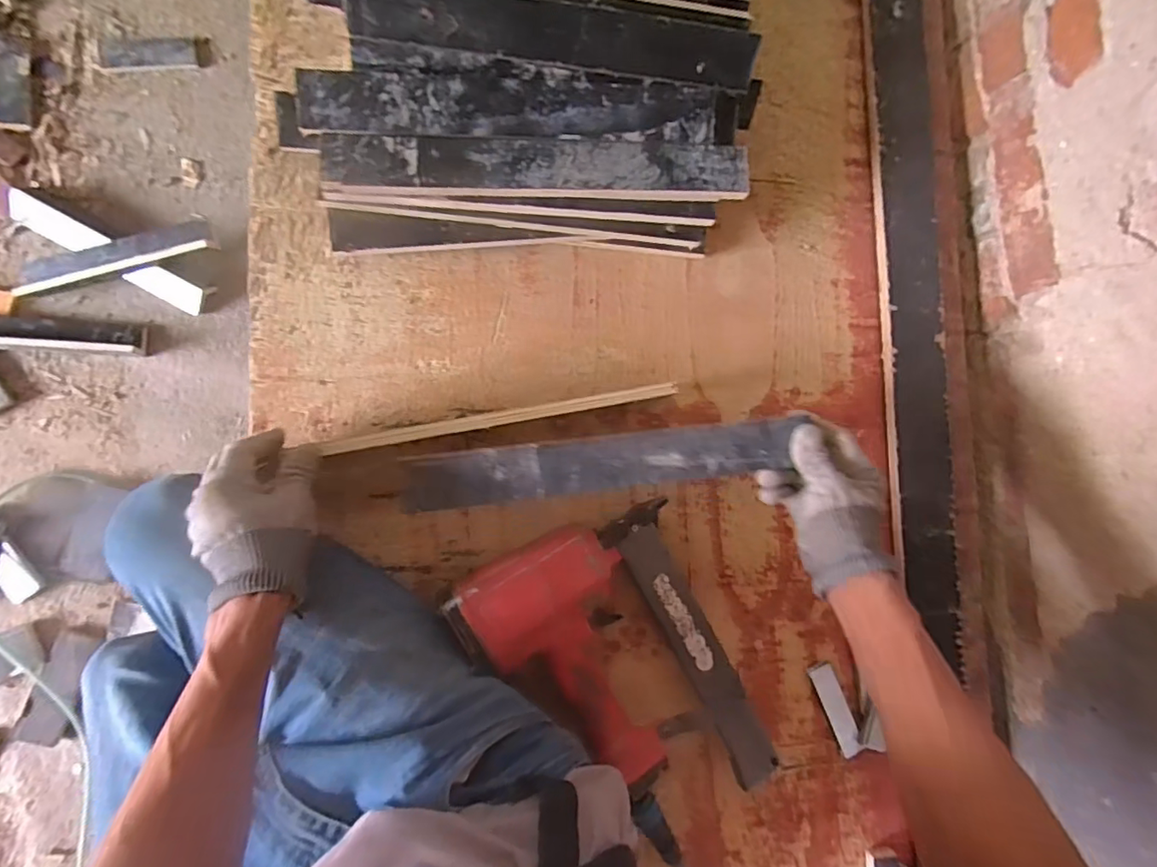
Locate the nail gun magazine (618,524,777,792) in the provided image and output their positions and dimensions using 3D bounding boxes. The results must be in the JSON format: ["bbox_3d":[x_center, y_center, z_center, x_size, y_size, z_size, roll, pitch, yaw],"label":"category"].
[{"bbox_3d":[0.122,0.220,0.537,0.046,0.016,0.278,-28,91,-12],"label":"nail gun magazine"}]

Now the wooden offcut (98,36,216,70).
[{"bbox_3d":[-0.868,-0.783,1.118,0.204,0.015,0.063,-13,88,-10],"label":"wooden offcut"}]

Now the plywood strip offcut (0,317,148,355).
[{"bbox_3d":[-1.045,-0.191,1.024,0.391,0.017,0.057,3,86,-9],"label":"plywood strip offcut"}]

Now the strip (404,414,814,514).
[{"bbox_3d":[0.022,0.027,0.479,0.334,0.012,0.048,-7,87,-5],"label":"strip"}]

